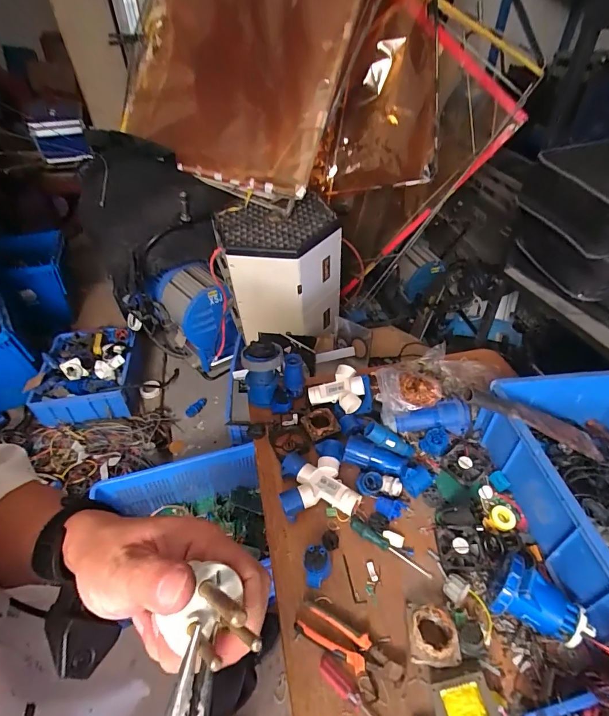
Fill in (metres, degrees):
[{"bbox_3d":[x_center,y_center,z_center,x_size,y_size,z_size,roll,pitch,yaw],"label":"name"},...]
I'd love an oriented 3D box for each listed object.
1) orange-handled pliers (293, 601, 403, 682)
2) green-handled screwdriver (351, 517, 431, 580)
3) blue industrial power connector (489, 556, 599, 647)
[{"bbox_3d":[0.074,0.488,0.652,0.180,0.039,0.055,20,45,21],"label":"orange-handled pliers"},{"bbox_3d":[0.170,0.380,0.764,0.175,0.020,0.026,24,47,25],"label":"green-handled screwdriver"},{"bbox_3d":[0.391,0.410,0.624,0.137,0.076,0.088,26,48,27],"label":"blue industrial power connector"}]

